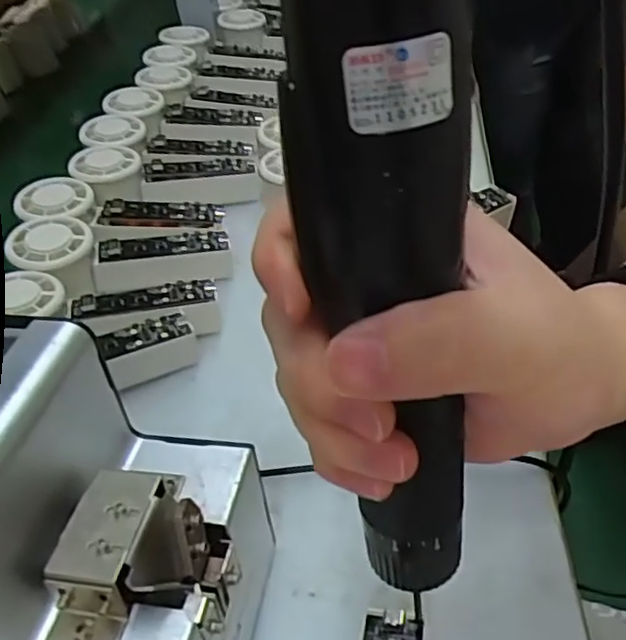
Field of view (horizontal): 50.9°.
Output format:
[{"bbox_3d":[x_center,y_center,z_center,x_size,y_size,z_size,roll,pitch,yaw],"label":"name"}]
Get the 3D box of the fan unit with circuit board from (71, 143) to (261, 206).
[{"bbox_3d":[-0.123,-0.118,0.550,0.147,0.033,0.057,2,39,-15],"label":"fan unit with circuit board"}]

